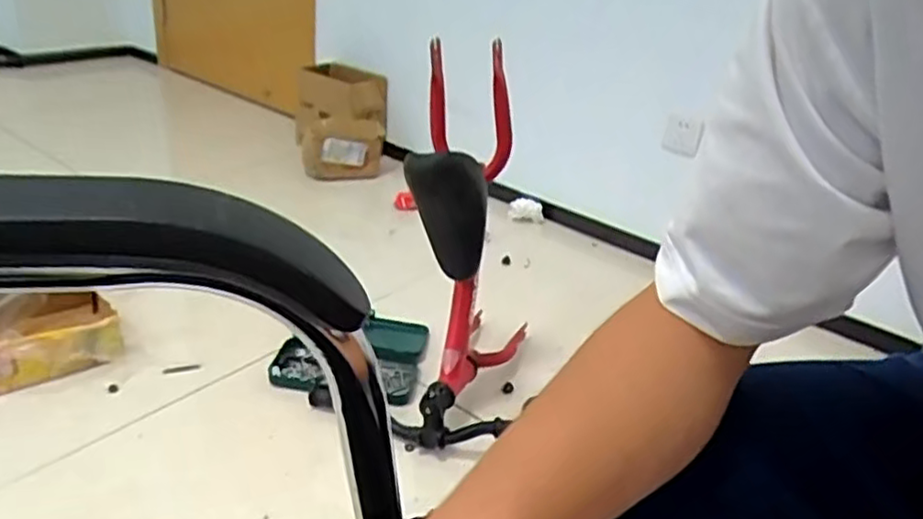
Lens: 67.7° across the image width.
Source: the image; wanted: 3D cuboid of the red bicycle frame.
[{"bbox_3d":[0.010,-0.019,1.086,0.197,0.533,0.350,9,27,6],"label":"red bicycle frame"}]

